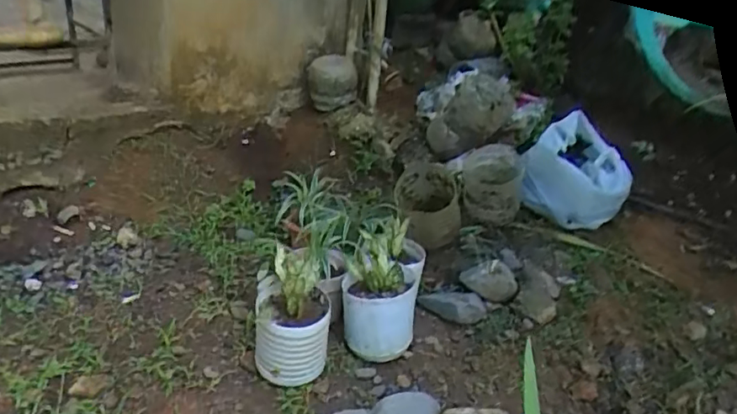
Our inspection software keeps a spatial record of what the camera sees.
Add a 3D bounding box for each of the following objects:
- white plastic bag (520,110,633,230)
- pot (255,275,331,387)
[{"bbox_3d":[0.617,-0.103,1.676,0.308,0.266,0.203,17,30,18],"label":"white plastic bag"},{"bbox_3d":[-0.162,0.265,1.207,0.157,0.165,0.161,2,30,-4],"label":"pot"}]

